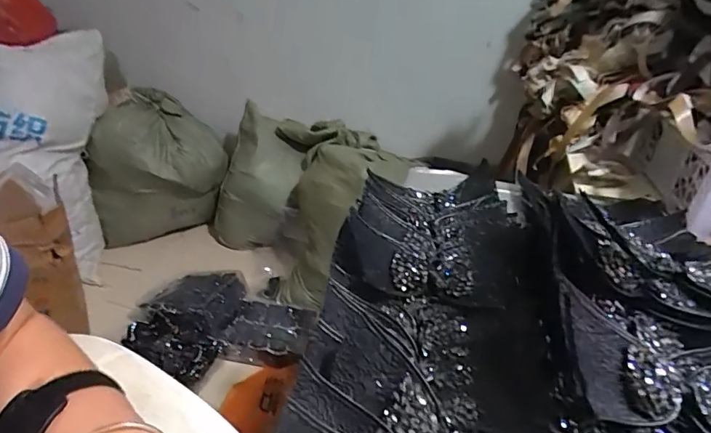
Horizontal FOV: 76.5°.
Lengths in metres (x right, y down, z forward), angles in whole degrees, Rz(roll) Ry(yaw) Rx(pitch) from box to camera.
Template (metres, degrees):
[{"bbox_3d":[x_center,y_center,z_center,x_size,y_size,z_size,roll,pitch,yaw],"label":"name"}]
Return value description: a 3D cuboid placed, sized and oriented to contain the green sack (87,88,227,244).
[{"bbox_3d":[-0.727,-0.186,1.692,0.453,0.455,0.307,-6,34,-18],"label":"green sack"}]

